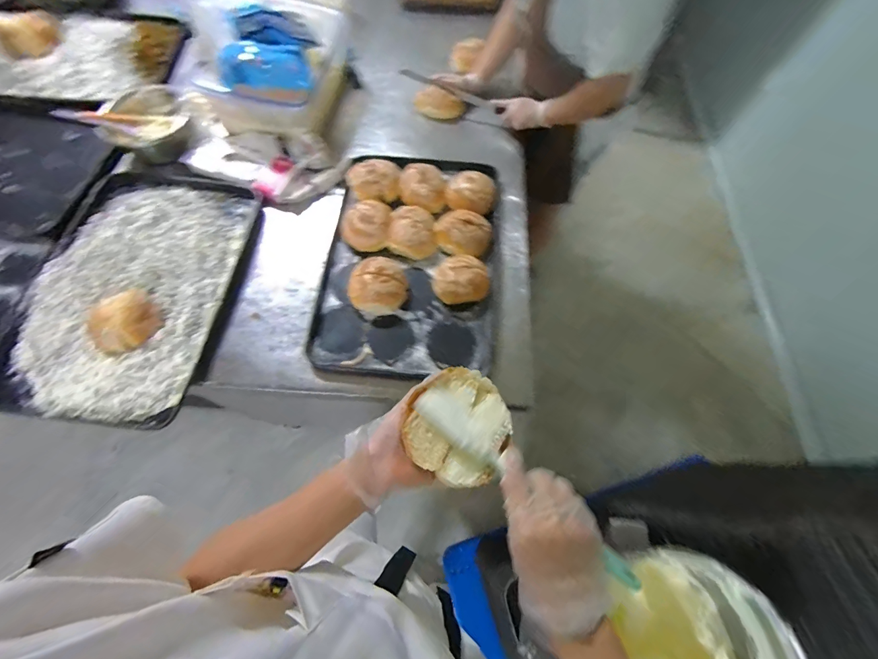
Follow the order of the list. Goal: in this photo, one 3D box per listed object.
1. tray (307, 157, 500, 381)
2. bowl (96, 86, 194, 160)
[{"bbox_3d":[-0.059,-0.176,0.875,0.401,0.079,0.580,6,68,0],"label":"tray"},{"bbox_3d":[-0.718,-0.527,0.955,0.183,0.063,0.190,1,68,-2],"label":"bowl"}]

